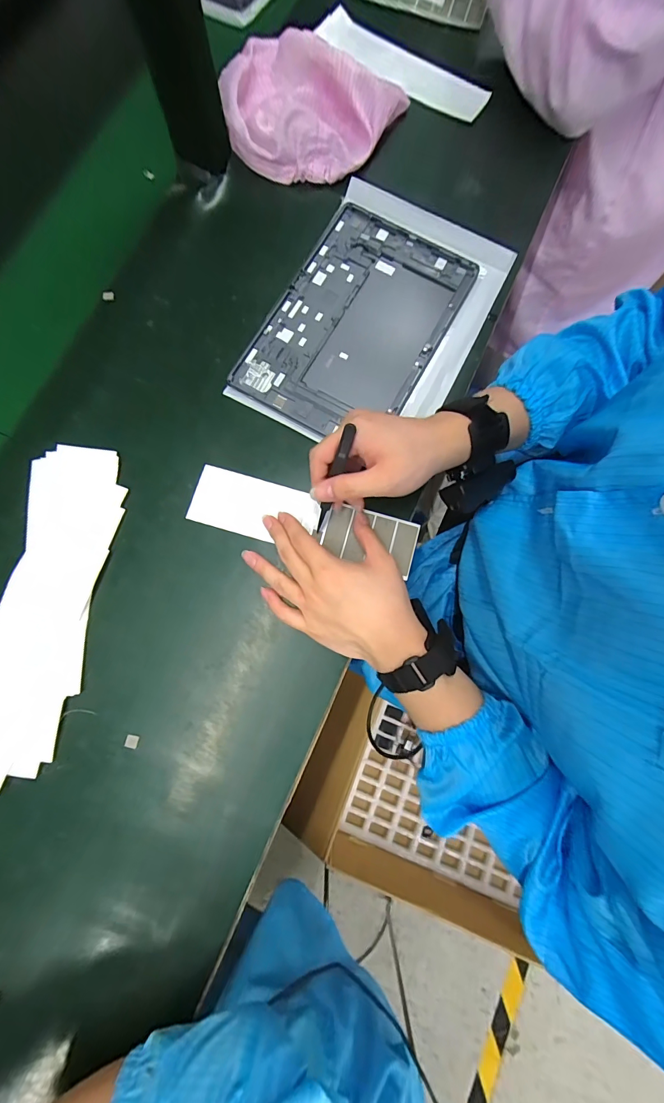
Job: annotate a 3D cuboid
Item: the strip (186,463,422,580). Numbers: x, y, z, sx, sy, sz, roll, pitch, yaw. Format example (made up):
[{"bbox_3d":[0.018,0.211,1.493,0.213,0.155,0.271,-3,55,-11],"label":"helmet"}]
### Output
[{"bbox_3d":[-0.028,-0.031,0.371,0.220,0.008,0.057,16,81,4],"label":"strip"}]

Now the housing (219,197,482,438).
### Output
[{"bbox_3d":[0.026,-0.241,0.404,0.168,0.007,0.254,28,81,4],"label":"housing"}]

